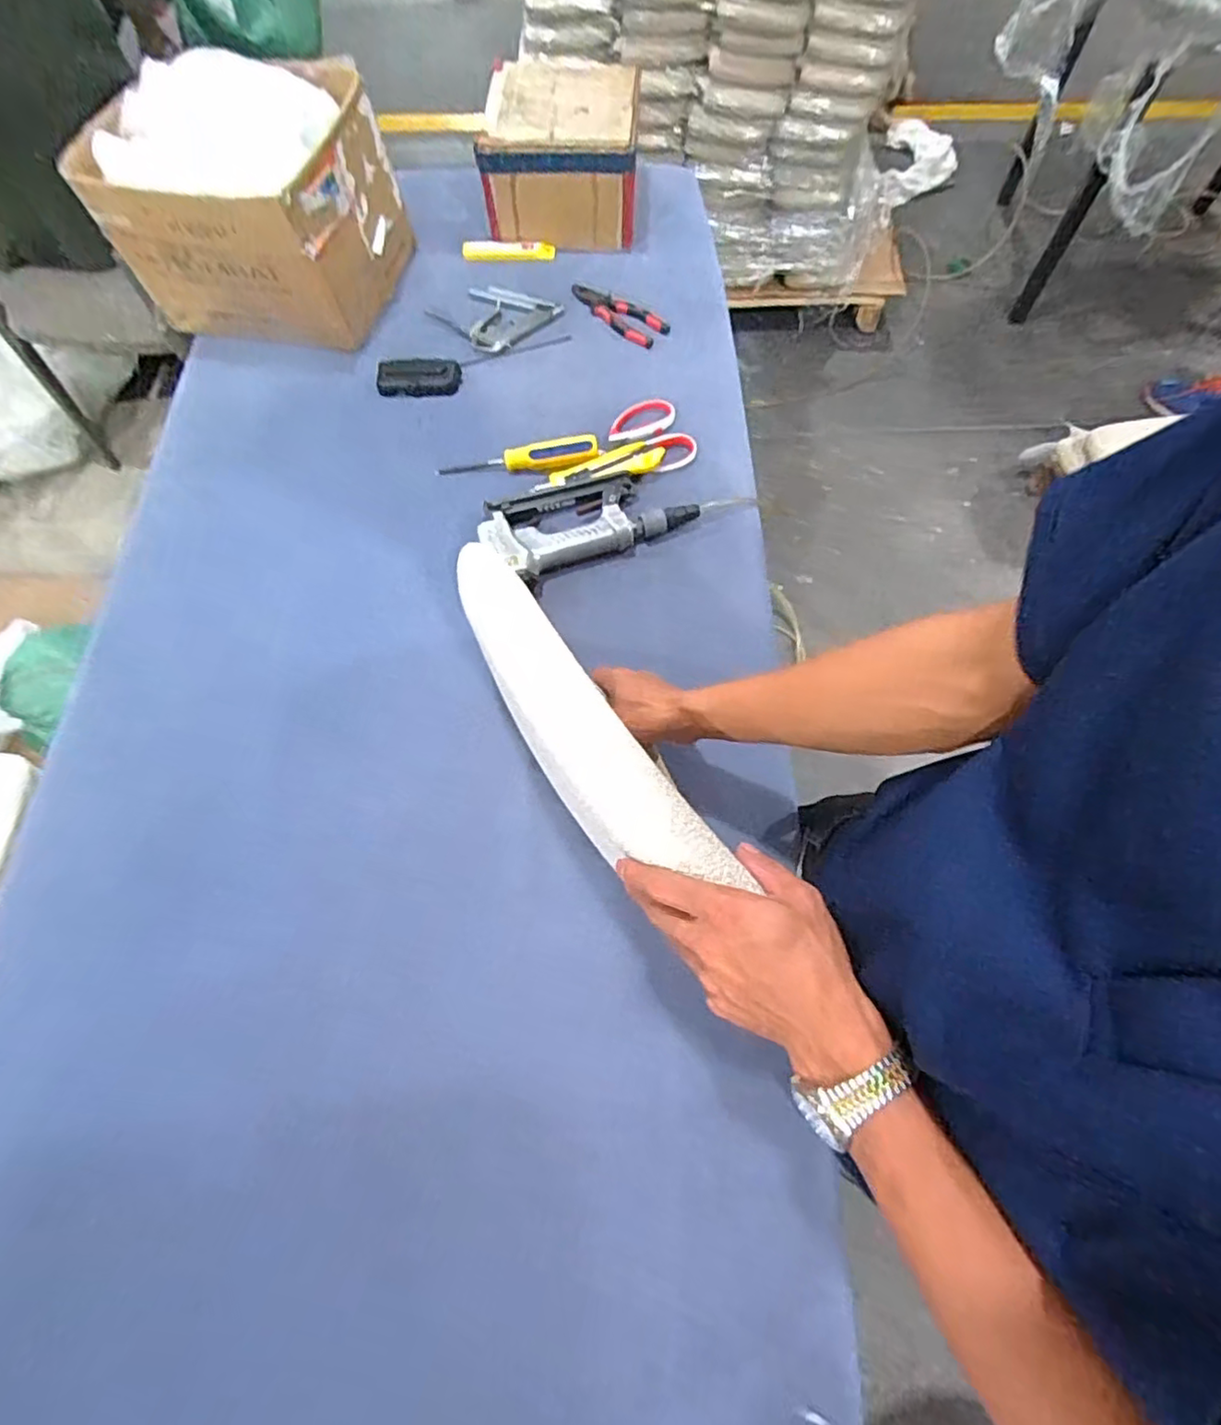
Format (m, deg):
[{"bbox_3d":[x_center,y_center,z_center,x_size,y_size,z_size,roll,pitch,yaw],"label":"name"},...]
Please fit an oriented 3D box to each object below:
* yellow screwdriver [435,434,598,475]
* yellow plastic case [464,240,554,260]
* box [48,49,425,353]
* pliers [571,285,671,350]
[{"bbox_3d":[-0.115,-0.314,0.780,0.196,0.028,0.033,-6,66,-2],"label":"yellow screwdriver"},{"bbox_3d":[-0.152,-0.686,0.945,0.135,0.016,0.023,5,66,4],"label":"yellow plastic case"},{"bbox_3d":[-0.458,-0.650,0.821,0.313,0.212,0.240,5,66,4],"label":"box"},{"bbox_3d":[0.009,-0.562,0.897,0.155,0.012,0.054,38,72,16],"label":"pliers"}]

